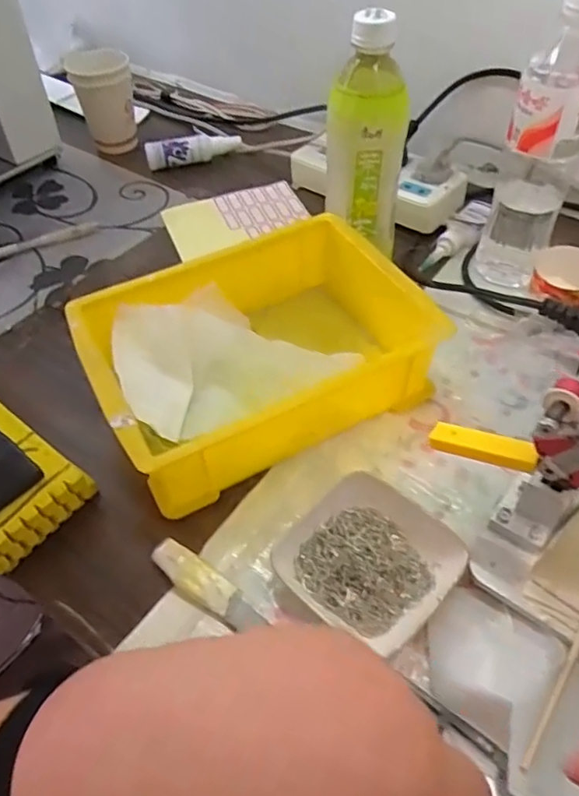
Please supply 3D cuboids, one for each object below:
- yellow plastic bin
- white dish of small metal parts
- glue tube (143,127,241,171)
[{"bbox_3d":[-0.026,-0.038,0.455,0.240,0.071,0.174,-24,53,-17],"label":"yellow plastic bin"},{"bbox_3d":[0.050,0.102,0.373,0.098,0.020,0.093,37,60,28],"label":"white dish of small metal parts"},{"bbox_3d":[-0.116,-0.300,0.698,0.110,0.026,0.023,-18,52,-12],"label":"glue tube"}]

